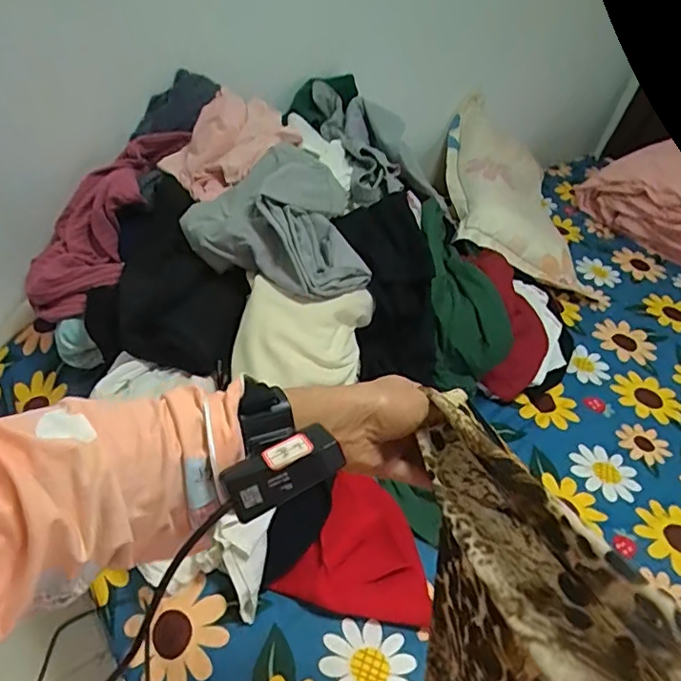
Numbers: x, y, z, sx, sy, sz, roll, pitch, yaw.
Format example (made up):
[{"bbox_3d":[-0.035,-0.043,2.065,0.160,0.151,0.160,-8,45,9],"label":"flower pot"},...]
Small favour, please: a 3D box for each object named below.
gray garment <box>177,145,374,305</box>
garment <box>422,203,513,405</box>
[{"bbox_3d":[-0.108,-0.207,0.914,0.271,0.128,0.287,0,44,-12],"label":"gray garment"},{"bbox_3d":[0.212,-0.108,1.057,0.136,0.146,0.377,-10,75,-19],"label":"garment"}]

